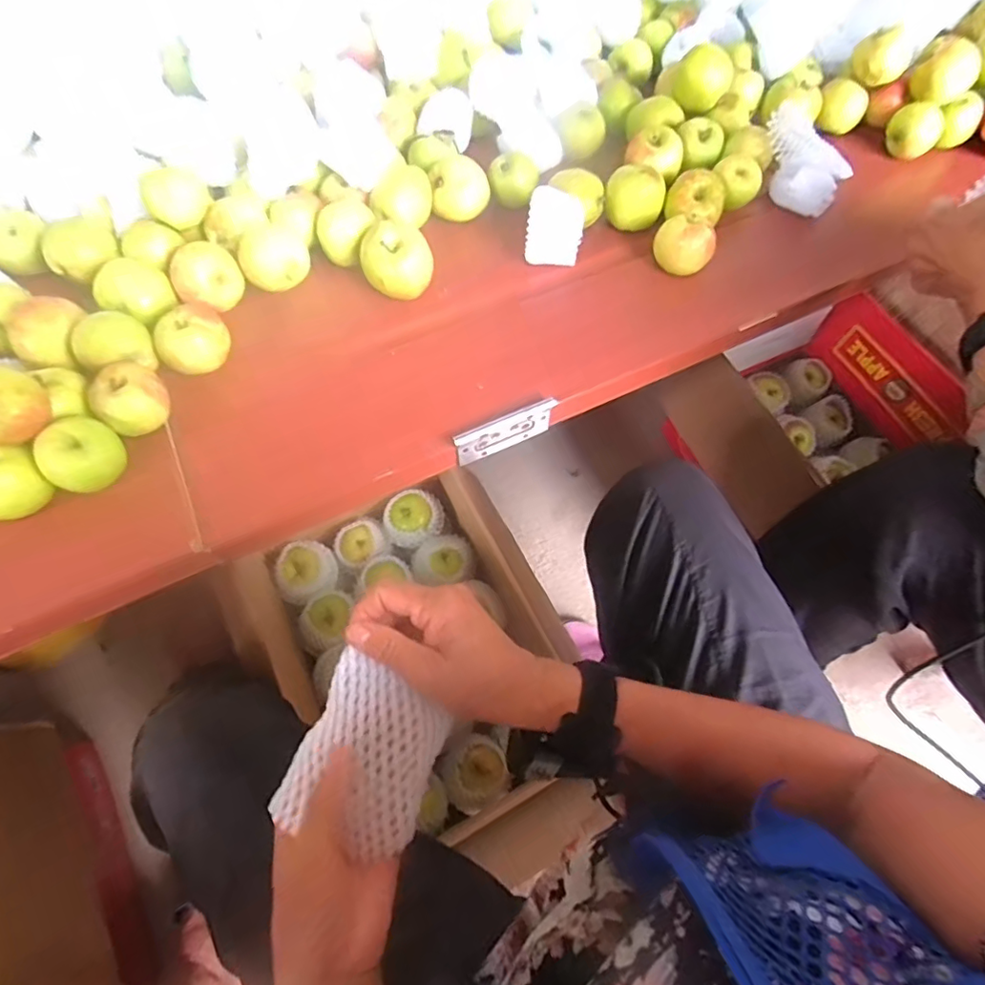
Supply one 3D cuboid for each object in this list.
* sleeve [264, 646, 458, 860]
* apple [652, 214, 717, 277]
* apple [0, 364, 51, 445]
[{"bbox_3d":[-0.070,0.148,0.314,0.075,0.019,0.088,22,65,10],"label":"sleeve"},{"bbox_3d":[0.207,-0.268,0.598,0.062,0.048,0.061,18,65,9],"label":"apple"},{"bbox_3d":[-0.382,-0.065,0.436,0.044,0.053,0.057,28,66,13],"label":"apple"}]

